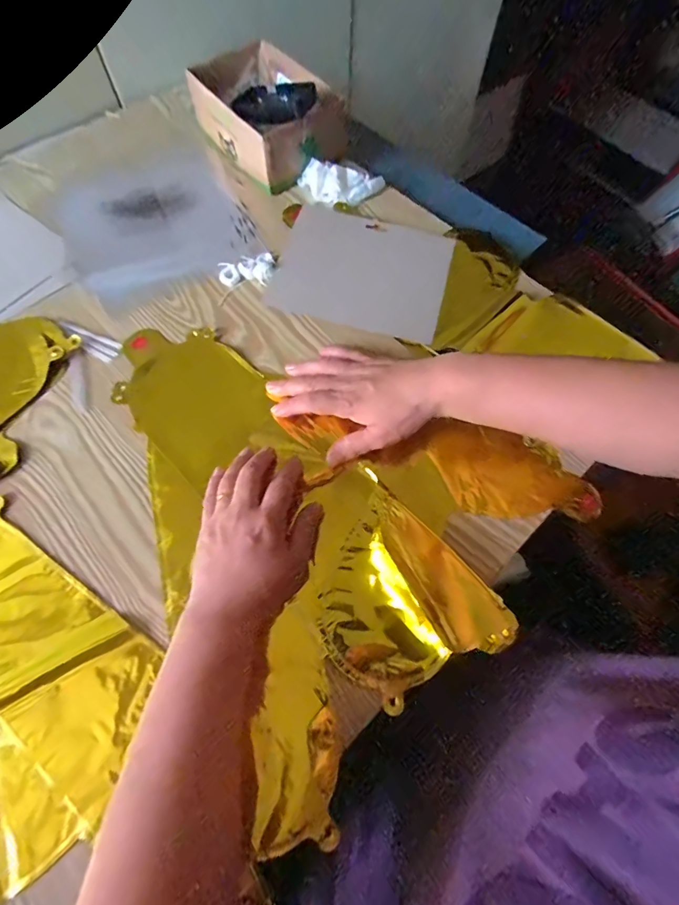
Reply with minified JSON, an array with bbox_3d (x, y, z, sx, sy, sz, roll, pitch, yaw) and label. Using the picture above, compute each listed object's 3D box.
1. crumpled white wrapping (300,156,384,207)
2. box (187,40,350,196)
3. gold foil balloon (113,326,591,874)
[{"bbox_3d":[0.001,-0.347,0.527,0.109,0.024,0.053,9,66,3],"label":"crumpled white wrapping"},{"bbox_3d":[-0.099,-0.461,0.547,0.144,0.070,0.207,-37,71,-16],"label":"box"},{"bbox_3d":[-0.034,0.014,0.381,0.348,0.028,0.414,-40,72,-17],"label":"gold foil balloon"}]

